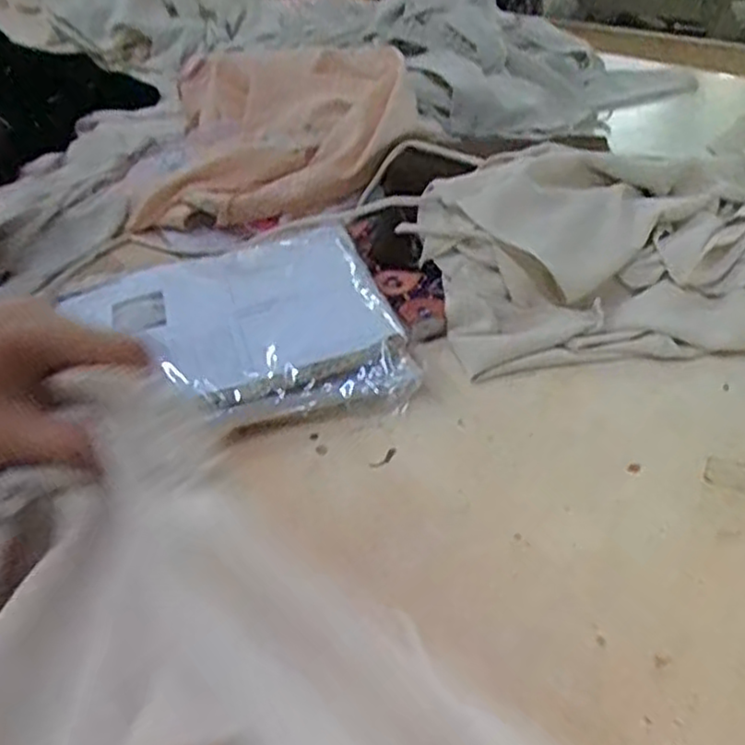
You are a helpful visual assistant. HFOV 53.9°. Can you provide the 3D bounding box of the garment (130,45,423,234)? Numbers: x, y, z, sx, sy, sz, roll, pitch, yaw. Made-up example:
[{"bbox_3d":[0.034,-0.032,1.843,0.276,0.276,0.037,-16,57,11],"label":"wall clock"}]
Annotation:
[{"bbox_3d":[-0.115,-0.278,0.840,0.325,0.139,0.206,-8,37,0],"label":"garment"}]

